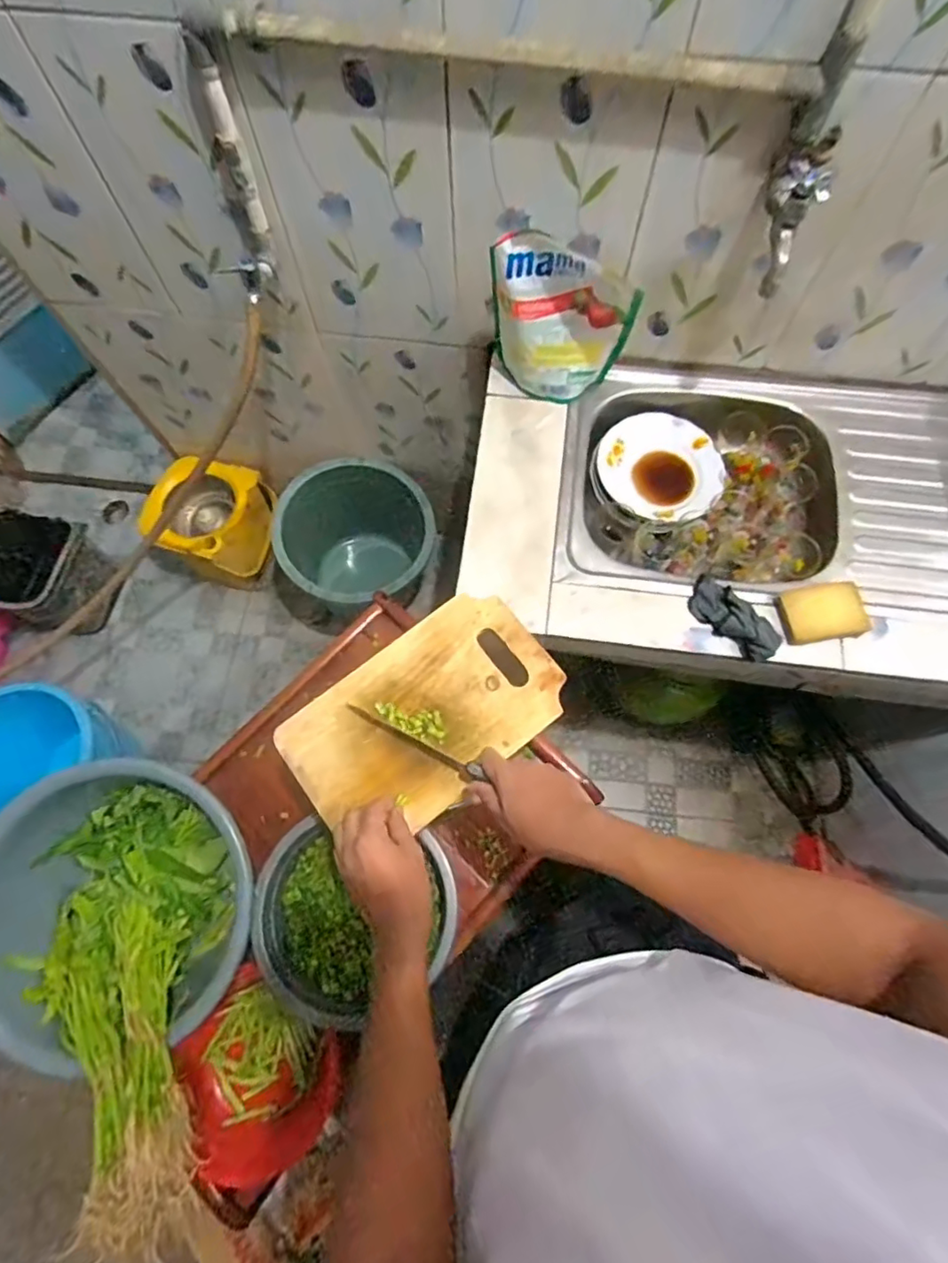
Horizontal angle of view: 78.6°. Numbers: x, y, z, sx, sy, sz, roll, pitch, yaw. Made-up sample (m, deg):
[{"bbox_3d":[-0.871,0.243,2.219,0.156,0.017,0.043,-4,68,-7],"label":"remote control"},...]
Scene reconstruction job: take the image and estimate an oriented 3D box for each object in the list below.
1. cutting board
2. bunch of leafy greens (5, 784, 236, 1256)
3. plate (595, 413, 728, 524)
[{"bbox_3d":[-0.053,0.090,0.633,0.290,0.016,0.180,-36,74,-11],"label":"cutting board"},{"bbox_3d":[-0.369,0.383,0.611,0.199,0.154,0.421,-27,39,-9],"label":"bunch of leafy greens"},{"bbox_3d":[0.304,-0.263,0.944,0.178,0.047,0.200,-34,74,-11],"label":"plate"}]

